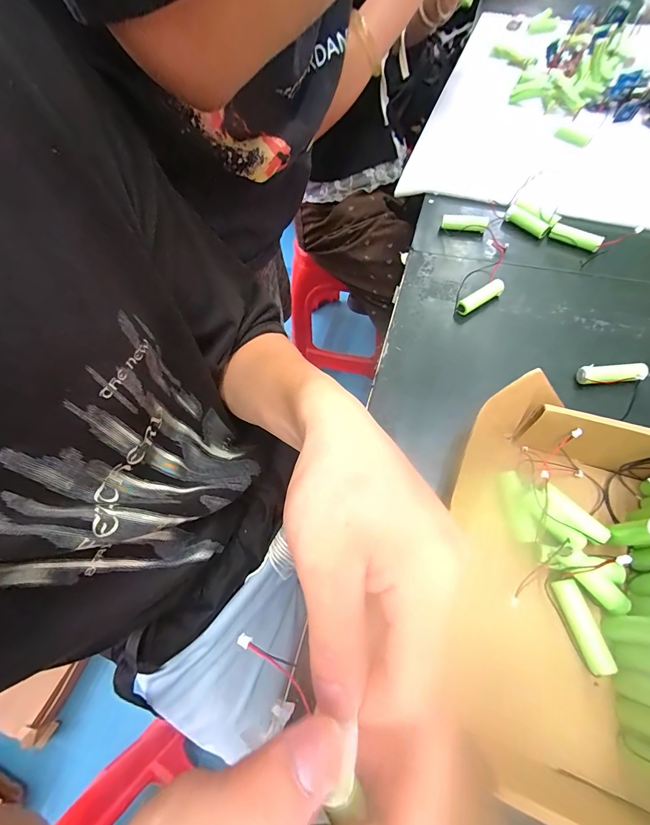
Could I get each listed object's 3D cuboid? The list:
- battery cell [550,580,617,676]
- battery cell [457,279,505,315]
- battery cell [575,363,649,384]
[{"bbox_3d":[0.158,0.132,0.212,0.012,0.015,0.049,-12,63,-2],"label":"battery cell"},{"bbox_3d":[0.156,-0.114,0.340,0.050,0.016,0.013,-31,65,-12],"label":"battery cell"},{"bbox_3d":[0.244,-0.033,0.290,0.049,0.017,0.013,-2,63,3],"label":"battery cell"}]

